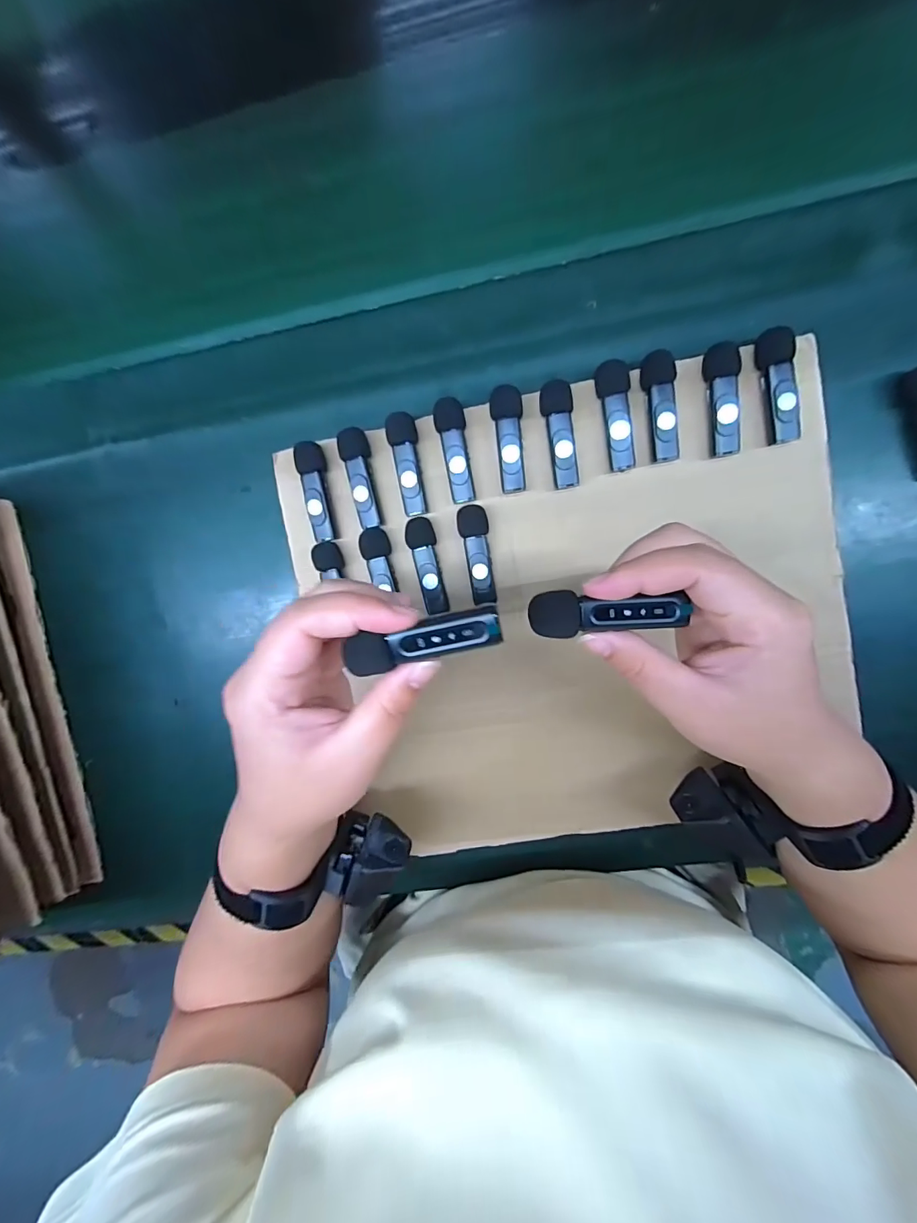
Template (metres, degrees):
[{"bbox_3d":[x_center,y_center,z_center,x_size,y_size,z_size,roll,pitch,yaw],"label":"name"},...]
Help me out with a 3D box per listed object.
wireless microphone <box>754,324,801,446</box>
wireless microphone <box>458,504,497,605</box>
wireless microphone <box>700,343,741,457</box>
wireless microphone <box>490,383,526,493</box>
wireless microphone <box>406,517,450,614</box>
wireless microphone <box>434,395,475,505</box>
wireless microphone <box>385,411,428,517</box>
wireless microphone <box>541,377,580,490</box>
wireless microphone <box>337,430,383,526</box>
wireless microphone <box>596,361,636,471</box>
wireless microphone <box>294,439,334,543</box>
[{"bbox_3d":[0.191,-0.134,0.269,0.018,0.016,0.064,-13,93,6],"label":"wireless microphone"},{"bbox_3d":[0.013,-0.037,0.296,0.018,0.015,0.063,-9,93,6],"label":"wireless microphone"},{"bbox_3d":[0.159,-0.127,0.272,0.018,0.018,0.062,-4,94,6],"label":"wireless microphone"},{"bbox_3d":[0.032,-0.108,0.287,0.019,0.018,0.063,-4,94,6],"label":"wireless microphone"},{"bbox_3d":[-0.020,-0.030,0.300,0.018,0.016,0.063,-14,92,6],"label":"wireless microphone"},{"bbox_3d":[-0.002,-0.103,0.291,0.018,0.019,0.064,-9,93,6],"label":"wireless microphone"},{"bbox_3d":[-0.033,-0.095,0.296,0.018,0.017,0.064,-9,93,6],"label":"wireless microphone"},{"bbox_3d":[0.064,-0.110,0.283,0.018,0.016,0.063,-9,93,6],"label":"wireless microphone"},{"bbox_3d":[-0.063,-0.088,0.299,0.019,0.017,0.063,-14,92,6],"label":"wireless microphone"},{"bbox_3d":[0.096,-0.120,0.279,0.019,0.015,0.065,-5,93,6],"label":"wireless microphone"},{"bbox_3d":[-0.095,-0.080,0.302,0.018,0.015,0.064,-6,93,6],"label":"wireless microphone"}]

